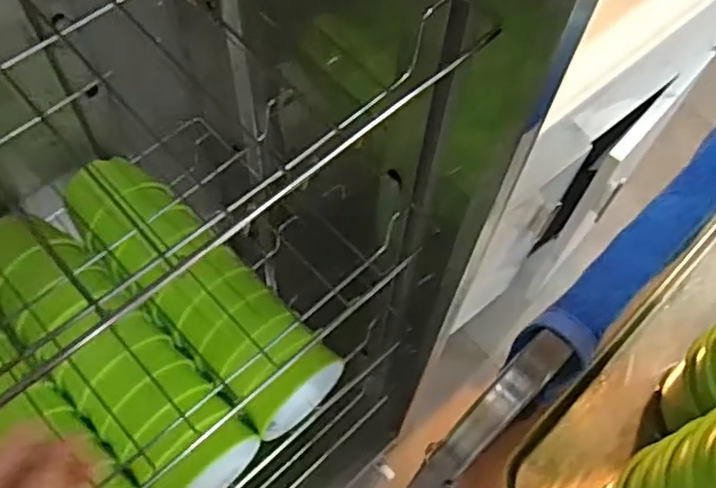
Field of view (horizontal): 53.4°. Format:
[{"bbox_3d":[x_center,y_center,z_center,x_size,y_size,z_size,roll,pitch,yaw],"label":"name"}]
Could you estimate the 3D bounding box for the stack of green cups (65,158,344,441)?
[{"bbox_3d":[-0.163,0.046,0.721,0.337,0.101,0.103,44,68,4],"label":"stack of green cups"}]

